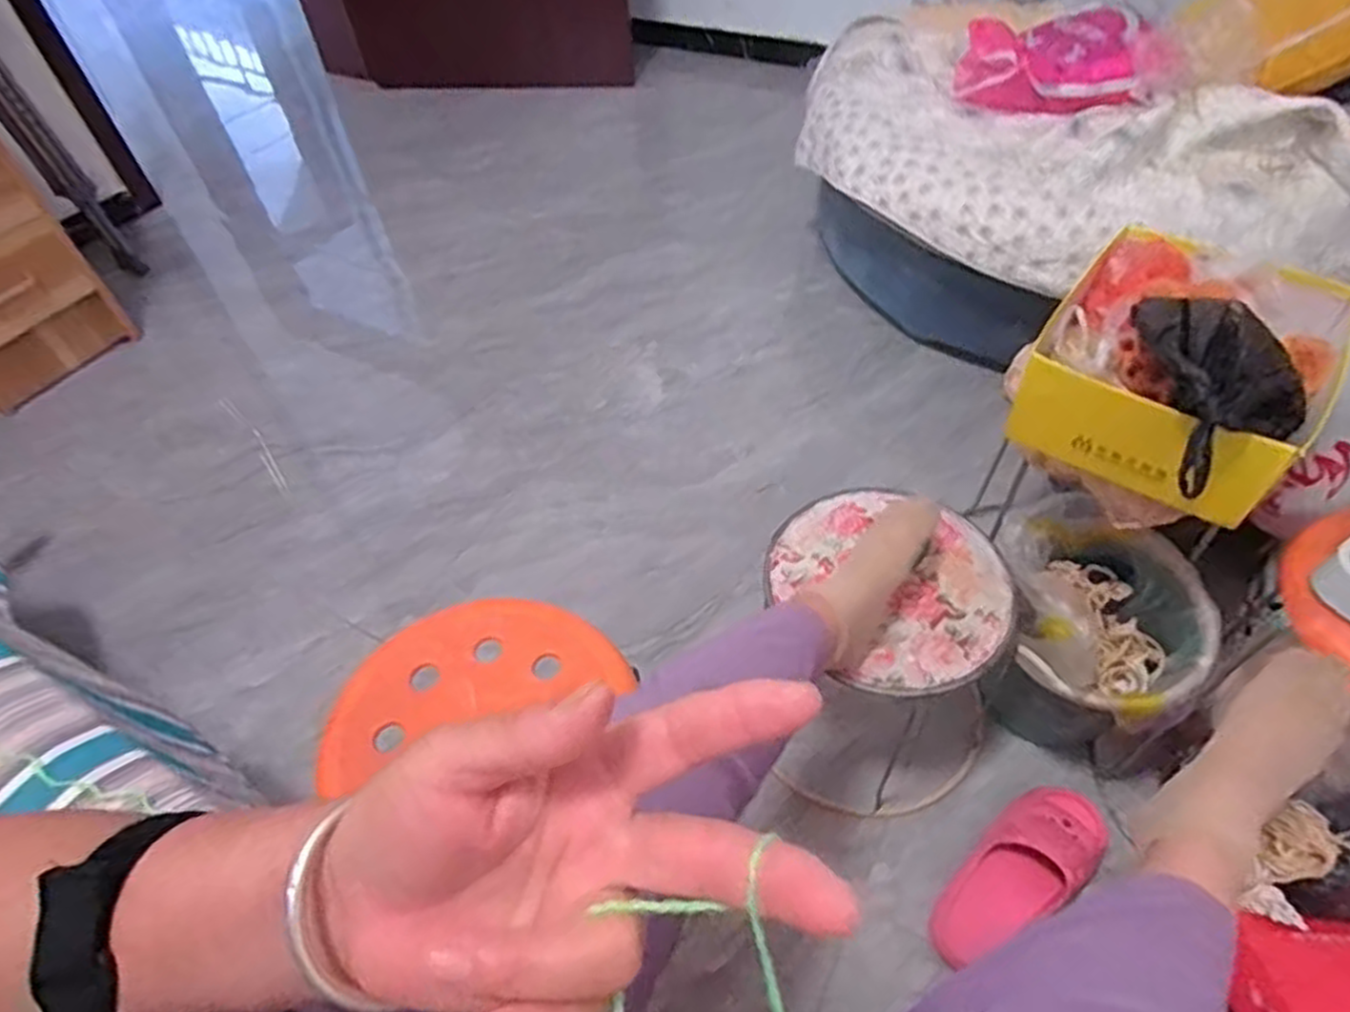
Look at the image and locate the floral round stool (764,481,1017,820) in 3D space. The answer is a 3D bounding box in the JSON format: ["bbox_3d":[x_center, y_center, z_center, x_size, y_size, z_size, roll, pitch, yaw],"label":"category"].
[{"bbox_3d":[0.265,0.185,0.997,0.280,0.302,0.316,-8,50,-3],"label":"floral round stool"}]

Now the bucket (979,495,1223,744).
[{"bbox_3d":[0.509,0.187,0.976,0.233,0.298,0.236,-2,50,2],"label":"bucket"}]

